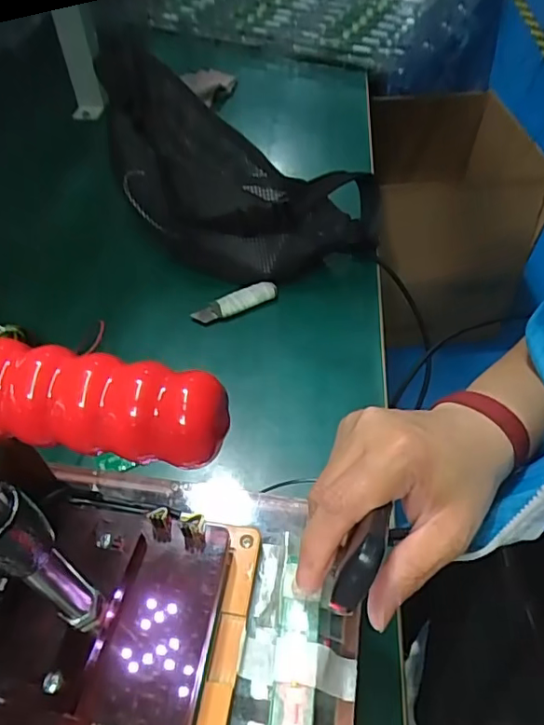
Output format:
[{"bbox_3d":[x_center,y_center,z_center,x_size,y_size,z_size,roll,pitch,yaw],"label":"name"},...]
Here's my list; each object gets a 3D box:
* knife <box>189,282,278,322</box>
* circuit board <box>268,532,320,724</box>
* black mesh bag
[{"bbox_3d":[-0.037,-0.063,0.542,0.086,0.017,0.020,-20,52,-15],"label":"knife"},{"bbox_3d":[0.009,0.143,0.240,0.019,0.004,0.114,4,47,4],"label":"circuit board"},{"bbox_3d":[-0.033,-0.186,0.550,0.289,0.185,0.127,8,50,7],"label":"black mesh bag"}]

